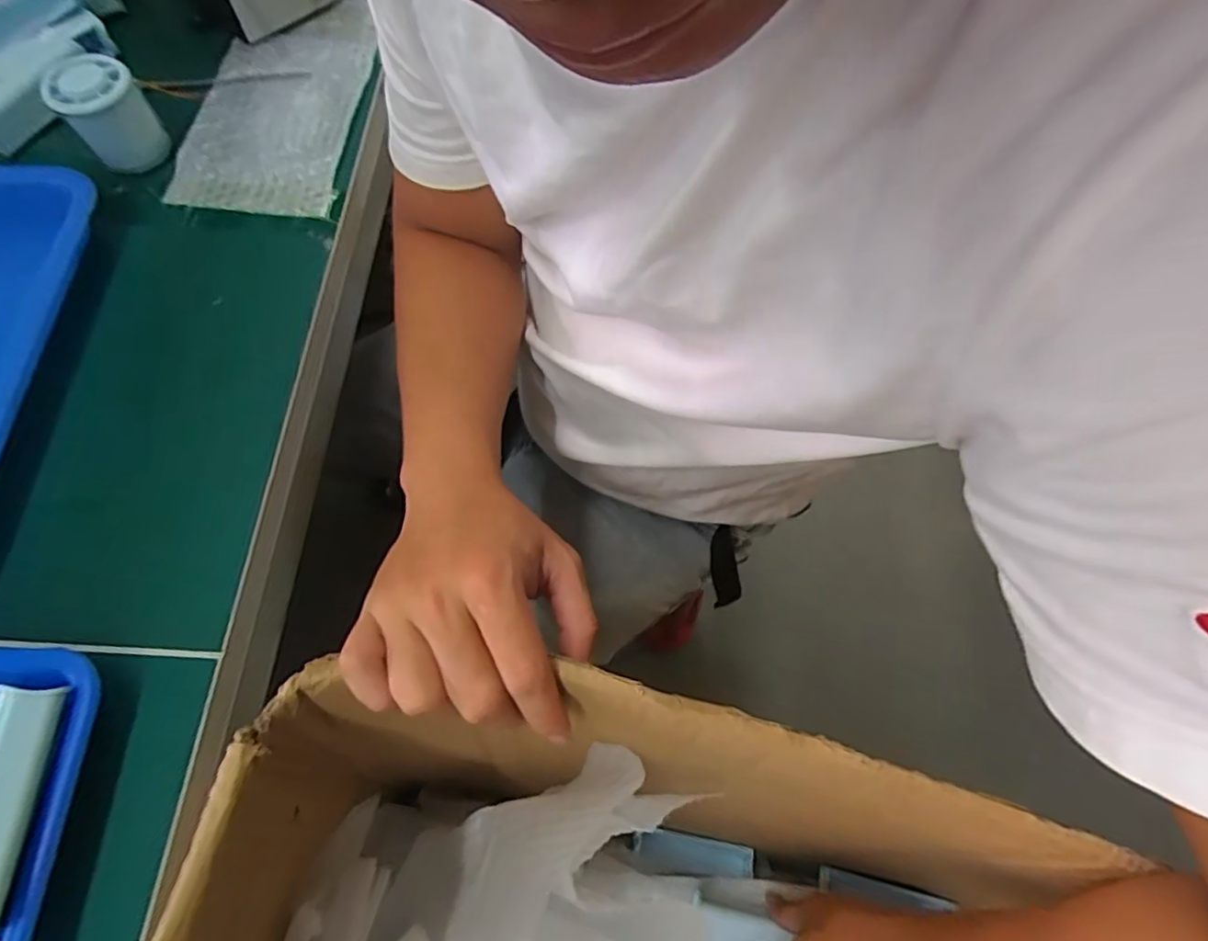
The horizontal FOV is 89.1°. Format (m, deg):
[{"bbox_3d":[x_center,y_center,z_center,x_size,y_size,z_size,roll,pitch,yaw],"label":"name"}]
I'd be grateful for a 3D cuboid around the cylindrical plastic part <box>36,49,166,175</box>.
[{"bbox_3d":[-0.368,-0.265,0.456,0.056,0.062,0.049,-40,73,-16],"label":"cylindrical plastic part"}]

